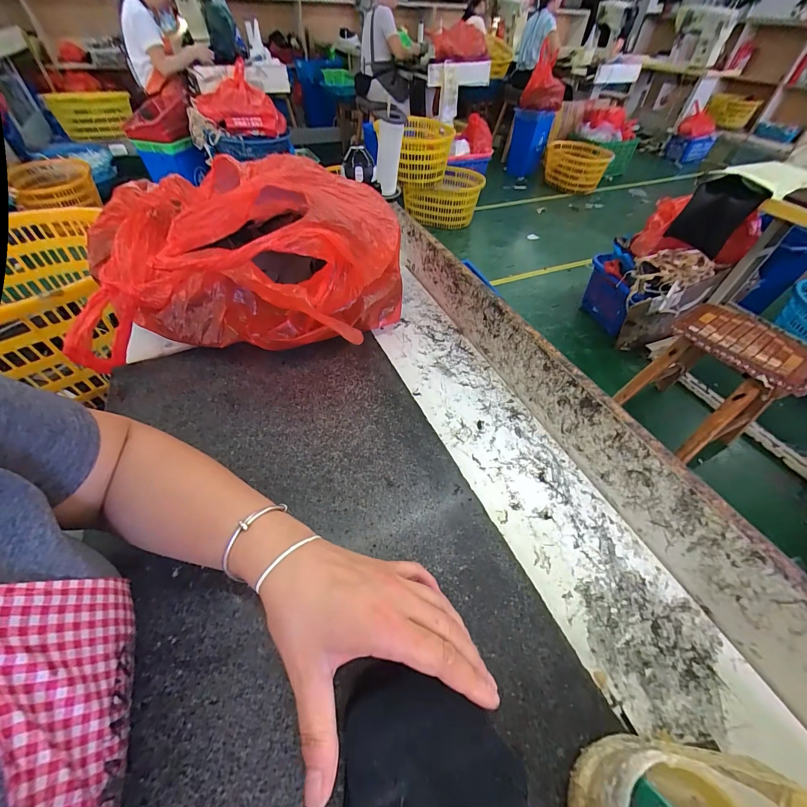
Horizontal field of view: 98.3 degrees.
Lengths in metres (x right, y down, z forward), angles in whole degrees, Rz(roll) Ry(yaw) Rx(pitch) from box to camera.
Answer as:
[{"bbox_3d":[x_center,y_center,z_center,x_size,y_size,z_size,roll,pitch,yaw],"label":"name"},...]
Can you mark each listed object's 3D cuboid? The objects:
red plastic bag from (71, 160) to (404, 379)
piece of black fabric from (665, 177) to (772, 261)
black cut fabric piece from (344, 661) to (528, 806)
[{"bbox_3d":[-0.226,-0.185,0.488,0.439,0.229,0.250,-2,49,-4],"label":"red plastic bag"},{"bbox_3d":[1.137,-0.687,1.291,0.196,0.271,0.027,28,73,17],"label":"piece of black fabric"},{"bbox_3d":[0.017,0.212,0.205,0.100,0.009,0.091,-3,47,-2],"label":"black cut fabric piece"}]

